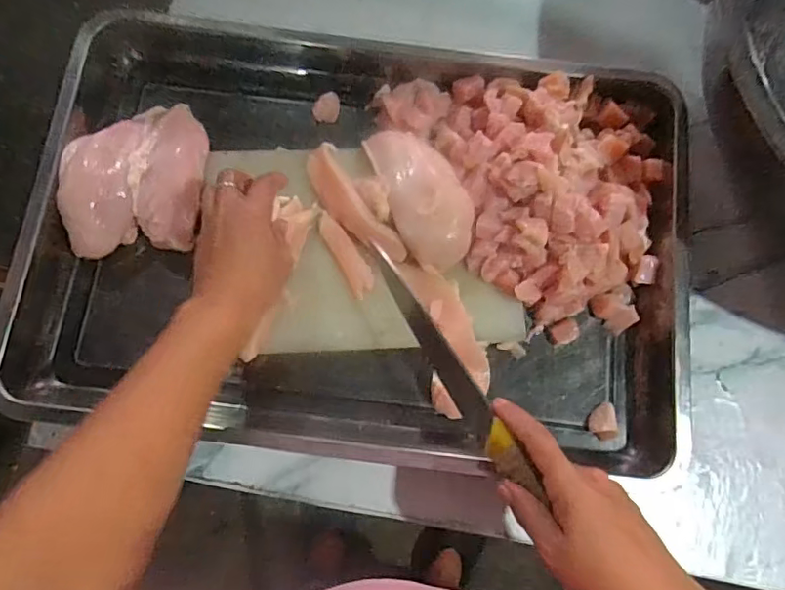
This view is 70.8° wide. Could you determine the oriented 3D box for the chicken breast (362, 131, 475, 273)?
[{"bbox_3d":[0.026,-0.097,0.511,0.069,0.032,0.144,-26,81,-8],"label":"chicken breast"}]

